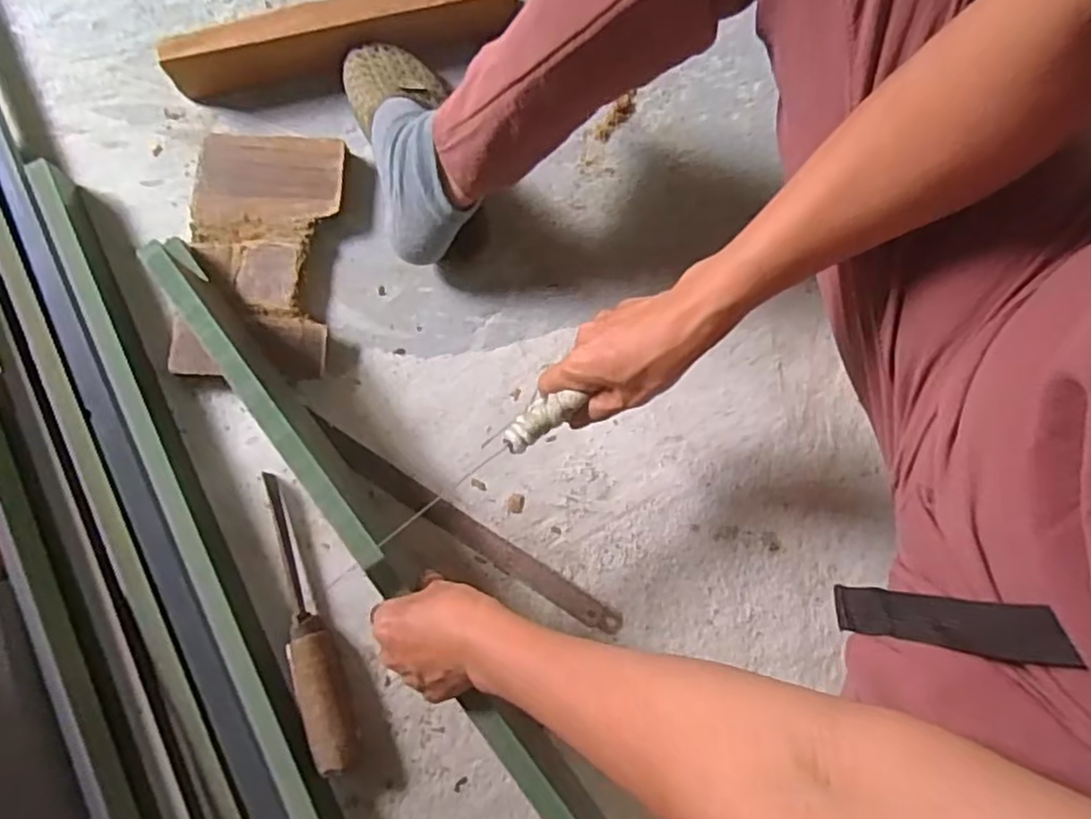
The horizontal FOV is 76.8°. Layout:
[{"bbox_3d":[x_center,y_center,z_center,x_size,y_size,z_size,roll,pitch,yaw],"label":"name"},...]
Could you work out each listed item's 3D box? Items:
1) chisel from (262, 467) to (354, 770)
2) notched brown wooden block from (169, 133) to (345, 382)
[{"bbox_3d":[-0.187,0.157,0.528,0.028,0.030,0.225,-19,78,-4],"label":"chisel"},{"bbox_3d":[-0.244,-0.132,0.592,0.125,0.024,0.212,2,77,1],"label":"notched brown wooden block"}]

